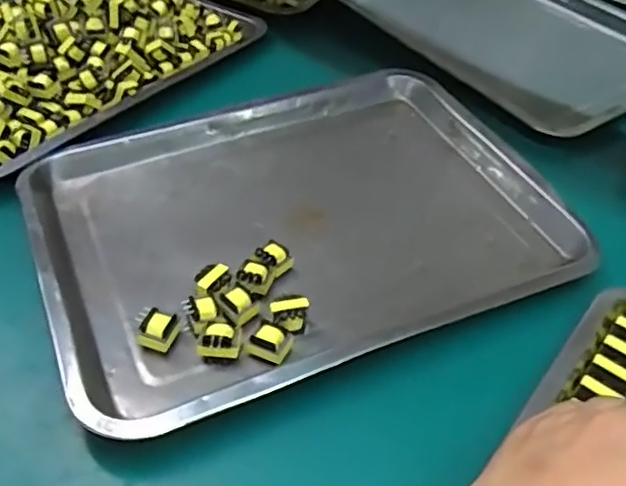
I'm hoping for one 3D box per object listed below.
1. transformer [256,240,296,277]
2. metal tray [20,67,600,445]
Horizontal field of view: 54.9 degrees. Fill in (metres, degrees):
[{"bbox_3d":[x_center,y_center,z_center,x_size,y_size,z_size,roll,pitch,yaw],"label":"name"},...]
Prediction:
[{"bbox_3d":[-0.028,0.013,0.432,0.022,0.020,0.020,33,51,28],"label":"transformer"},{"bbox_3d":[-0.010,-0.027,0.466,0.372,0.028,0.292,-18,47,-20],"label":"metal tray"}]

